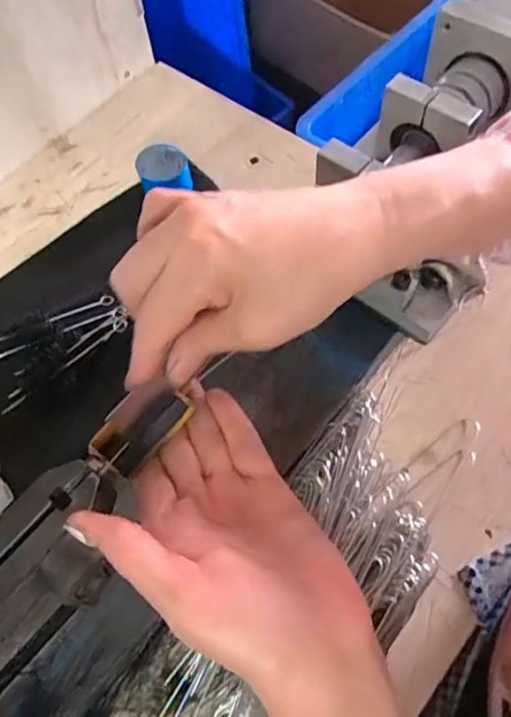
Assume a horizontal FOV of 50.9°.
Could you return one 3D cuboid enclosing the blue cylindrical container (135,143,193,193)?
[{"bbox_3d":[-0.089,-0.181,0.532,0.050,0.044,0.050,-17,63,-2],"label":"blue cylindrical container"}]

